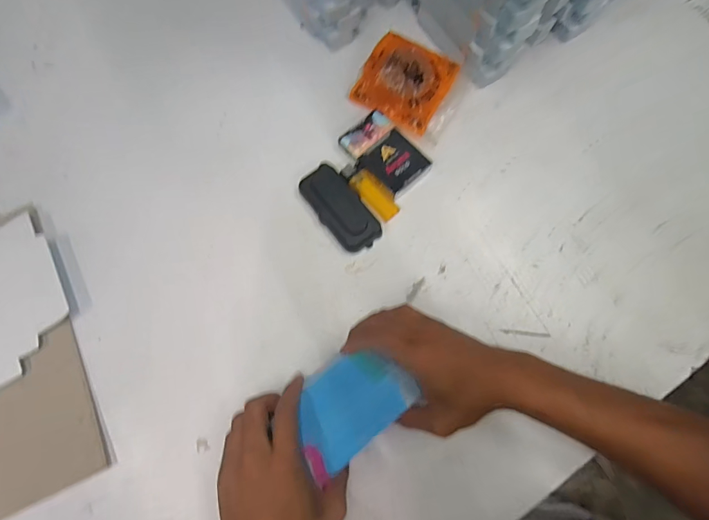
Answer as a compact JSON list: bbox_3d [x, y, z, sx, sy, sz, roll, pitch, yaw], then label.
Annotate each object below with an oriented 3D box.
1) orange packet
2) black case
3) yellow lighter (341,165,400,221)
[{"bbox_3d":[0.066,-0.212,0.459,0.116,0.027,0.104,26,79,6],"label":"orange packet"},{"bbox_3d":[-0.016,-0.060,0.433,0.049,0.019,0.103,-37,80,-8],"label":"black case"},{"bbox_3d":[0.018,-0.082,0.445,0.028,0.012,0.081,-43,81,-9],"label":"yellow lighter"}]

